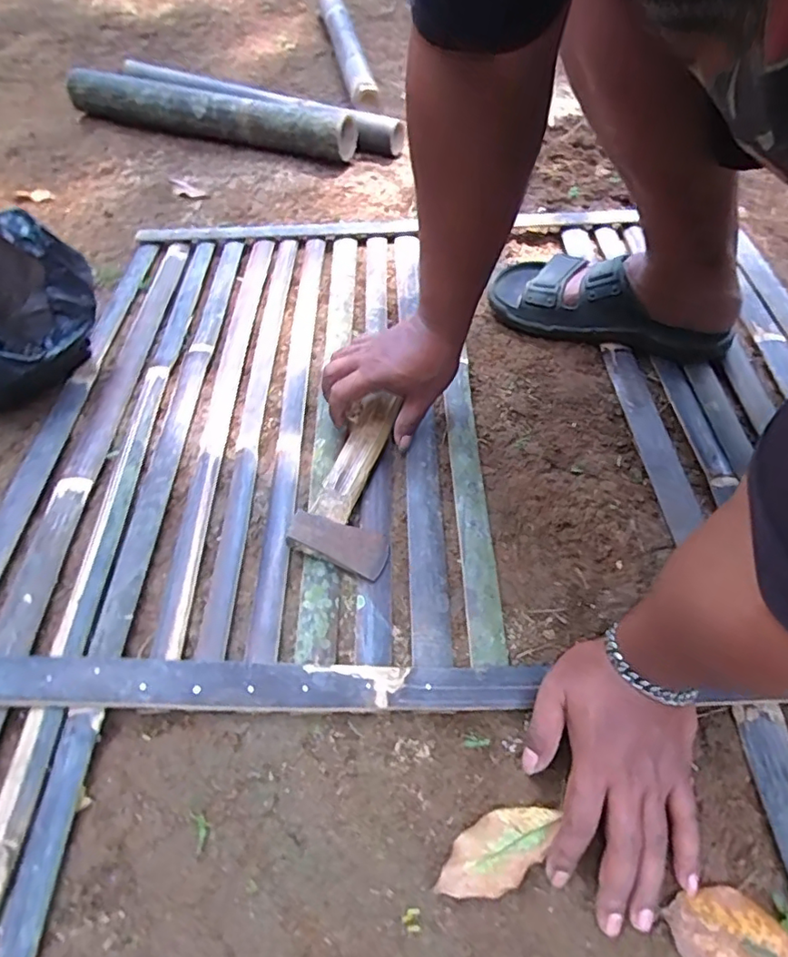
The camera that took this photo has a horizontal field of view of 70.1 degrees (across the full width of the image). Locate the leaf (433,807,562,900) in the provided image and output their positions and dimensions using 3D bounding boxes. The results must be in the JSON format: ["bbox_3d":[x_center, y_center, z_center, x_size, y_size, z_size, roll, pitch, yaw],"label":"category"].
[{"bbox_3d":[0.070,0.251,0.380,0.087,0.005,0.041,-27,57,-19],"label":"leaf"}]

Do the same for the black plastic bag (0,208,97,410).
[{"bbox_3d":[-0.415,-0.170,0.594,0.150,0.166,0.172,30,59,21],"label":"black plastic bag"}]

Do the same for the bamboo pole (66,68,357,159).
[{"bbox_3d":[-0.364,-0.679,1.039,0.564,0.081,0.075,19,55,14],"label":"bamboo pole"}]

